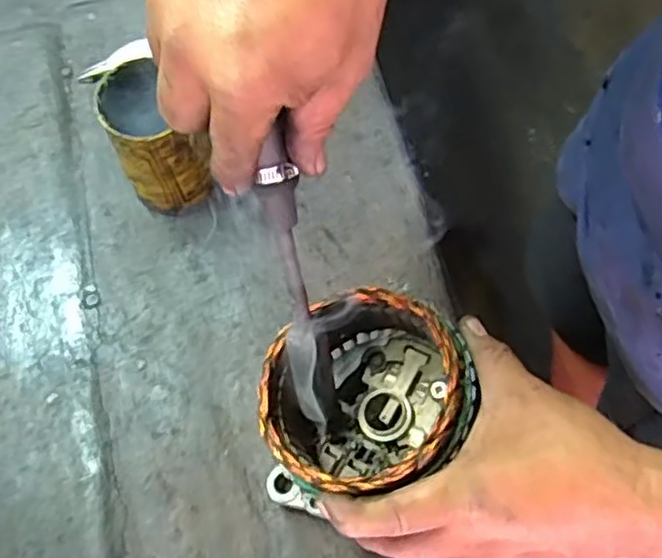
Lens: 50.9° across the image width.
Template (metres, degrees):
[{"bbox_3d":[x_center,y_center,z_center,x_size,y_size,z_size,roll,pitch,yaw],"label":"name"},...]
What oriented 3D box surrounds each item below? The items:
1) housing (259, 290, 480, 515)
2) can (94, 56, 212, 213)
[{"bbox_3d":[0.020,0.080,0.450,0.124,0.127,0.117,-1,67,2],"label":"housing"},{"bbox_3d":[-0.134,-0.107,0.557,0.068,0.118,0.071,-1,67,2],"label":"can"}]

